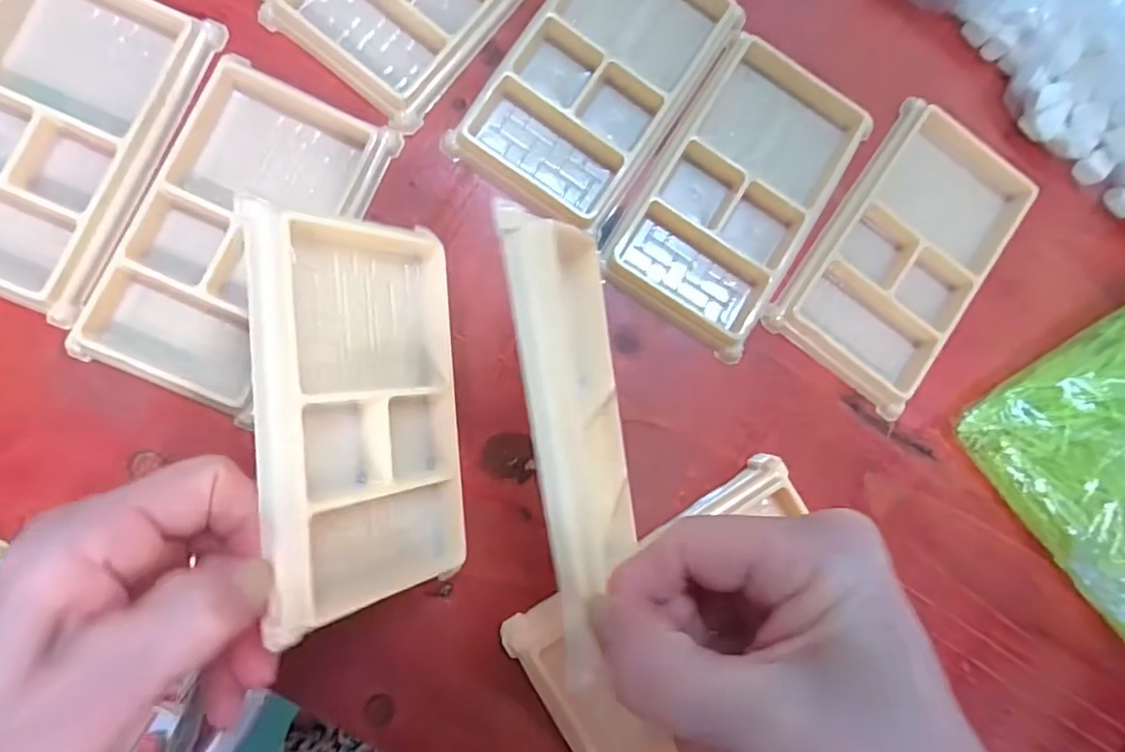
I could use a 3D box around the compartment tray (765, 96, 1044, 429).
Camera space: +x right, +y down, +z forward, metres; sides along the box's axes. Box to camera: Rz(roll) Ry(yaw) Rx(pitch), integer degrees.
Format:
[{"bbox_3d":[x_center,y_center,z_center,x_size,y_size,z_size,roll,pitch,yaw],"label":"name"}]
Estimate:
[{"bbox_3d":[0.162,-0.059,0.282,0.076,0.011,0.135,35,83,-4],"label":"compartment tray"}]

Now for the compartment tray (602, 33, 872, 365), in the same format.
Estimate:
[{"bbox_3d":[0.081,-0.085,0.273,0.077,0.013,0.135,32,84,-4],"label":"compartment tray"}]

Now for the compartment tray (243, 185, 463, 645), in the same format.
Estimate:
[{"bbox_3d":[-0.066,0.012,0.212,0.014,0.084,0.130,-6,89,31],"label":"compartment tray"}]

